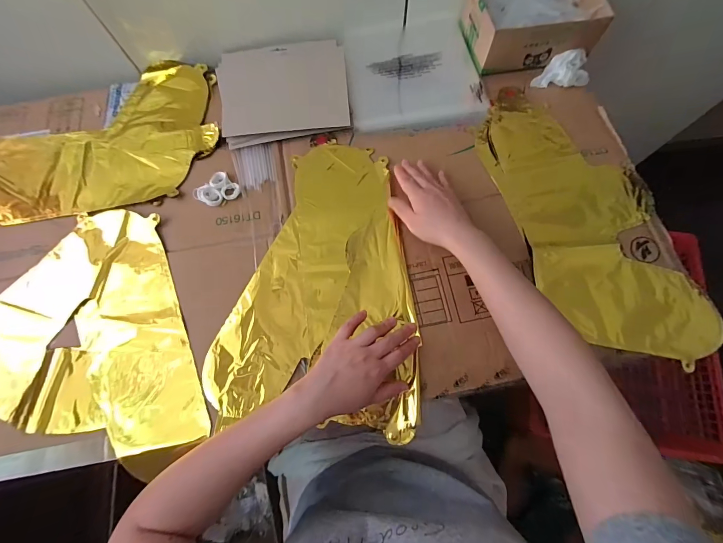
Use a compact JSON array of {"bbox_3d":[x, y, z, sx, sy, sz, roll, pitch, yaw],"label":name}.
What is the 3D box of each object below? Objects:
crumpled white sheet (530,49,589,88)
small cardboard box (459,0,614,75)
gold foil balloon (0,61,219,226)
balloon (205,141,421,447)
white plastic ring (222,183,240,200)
[{"bbox_3d":[0.316,-0.315,0.503,0.082,0.029,0.048,-1,75,0],"label":"crumpled white sheet"},{"bbox_3d":[0.268,-0.399,0.507,0.193,0.059,0.137,-8,75,-2],"label":"small cardboard box"},{"bbox_3d":[-0.433,-0.201,0.508,0.403,0.030,0.253,-12,75,-3],"label":"gold foil balloon"},{"bbox_3d":[-0.050,0.000,0.438,0.255,0.014,0.386,3,75,1],"label":"balloon"},{"bbox_3d":[-0.189,-0.116,0.467,0.025,0.007,0.023,0,75,0],"label":"white plastic ring"}]

